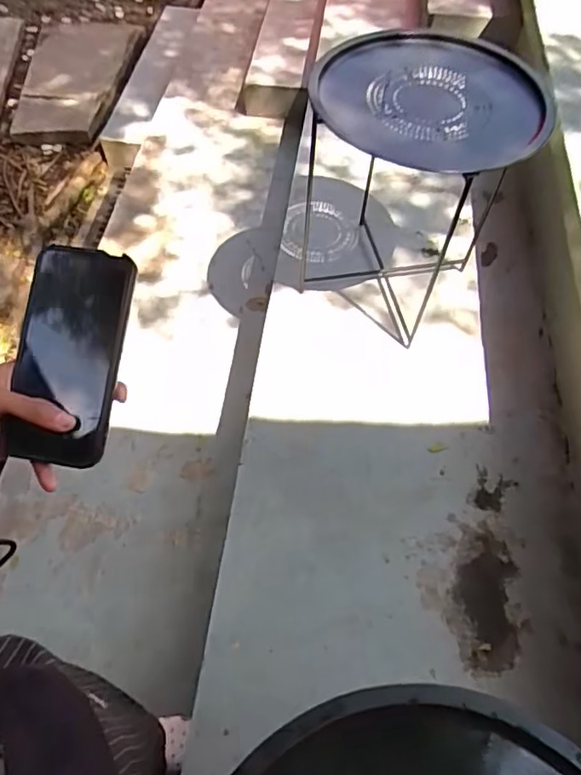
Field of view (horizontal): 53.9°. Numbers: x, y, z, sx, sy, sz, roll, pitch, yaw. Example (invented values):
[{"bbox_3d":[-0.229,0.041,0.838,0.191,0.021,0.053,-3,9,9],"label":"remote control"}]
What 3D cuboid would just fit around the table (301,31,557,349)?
[{"bbox_3d":[0.283,-0.481,1.379,0.467,0.551,0.487,1,58,-1],"label":"table"}]

